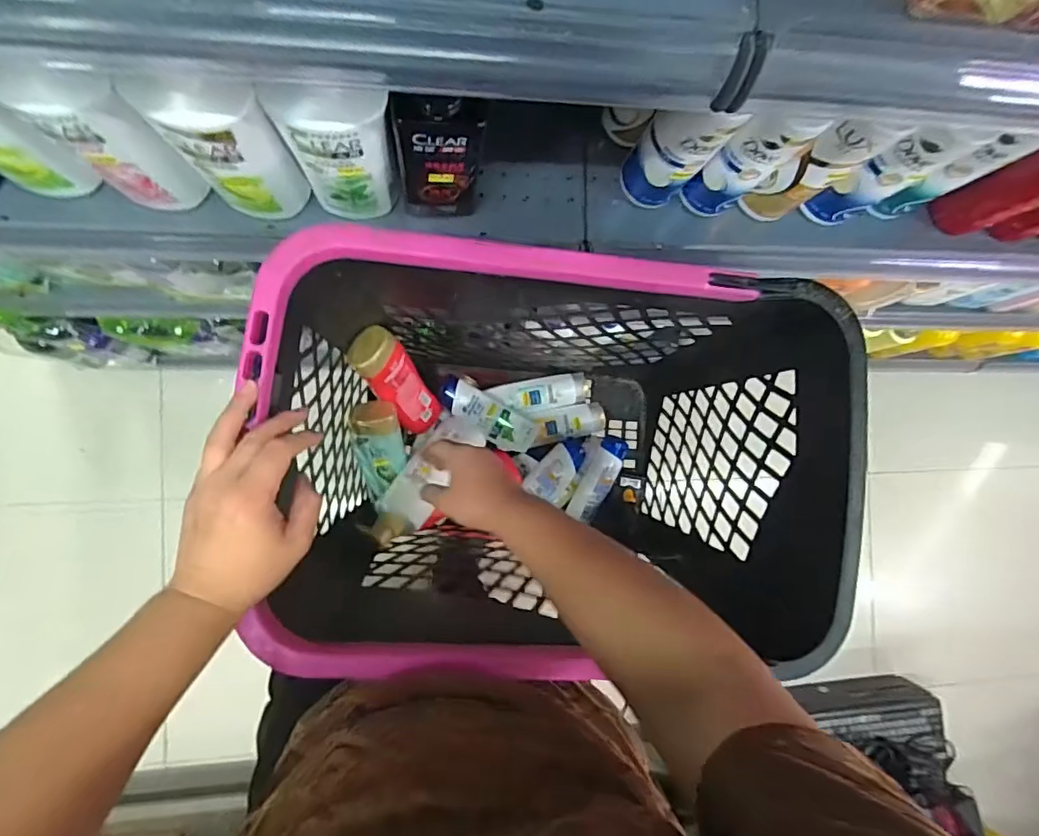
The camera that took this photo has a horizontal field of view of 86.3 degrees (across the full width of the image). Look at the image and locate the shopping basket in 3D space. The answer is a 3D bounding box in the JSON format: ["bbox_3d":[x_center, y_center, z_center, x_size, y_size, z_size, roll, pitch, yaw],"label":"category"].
[{"bbox_3d":[0.019,0.027,0.712,0.559,0.453,0.369,9,88,-8],"label":"shopping basket"}]

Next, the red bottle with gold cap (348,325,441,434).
[{"bbox_3d":[-0.164,-0.042,0.774,0.065,0.208,0.043,-37,60,-7],"label":"red bottle with gold cap"}]

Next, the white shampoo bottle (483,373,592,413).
[{"bbox_3d":[0.038,-0.040,0.912,0.172,0.035,0.050,-10,90,-9],"label":"white shampoo bottle"}]

